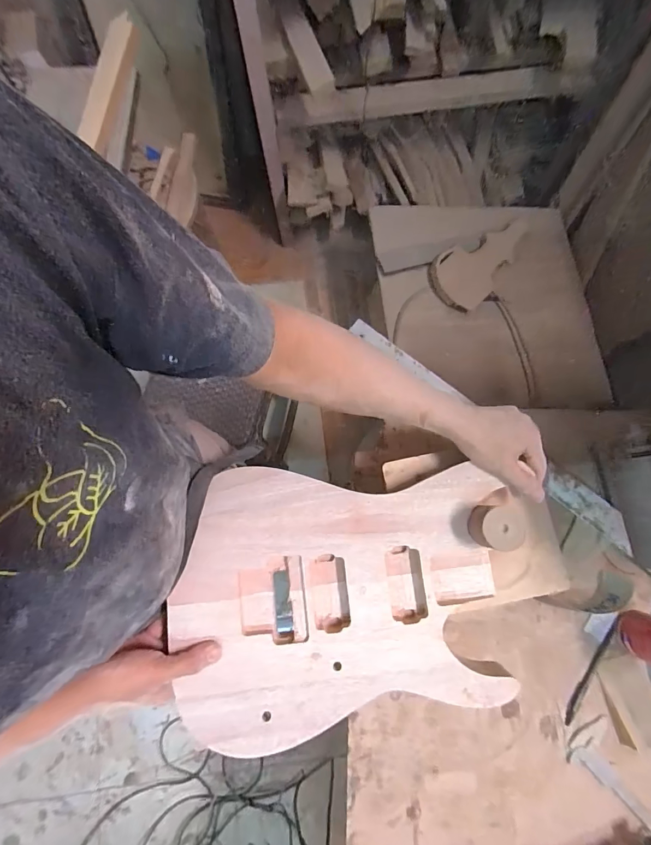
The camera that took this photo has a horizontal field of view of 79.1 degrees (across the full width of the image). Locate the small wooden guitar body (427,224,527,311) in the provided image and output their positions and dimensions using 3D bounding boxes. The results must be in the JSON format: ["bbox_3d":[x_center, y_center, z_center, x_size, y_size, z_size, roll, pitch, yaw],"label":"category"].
[{"bbox_3d":[0.462,-0.479,1.141,0.367,0.047,0.180,-41,81,-7],"label":"small wooden guitar body"}]

